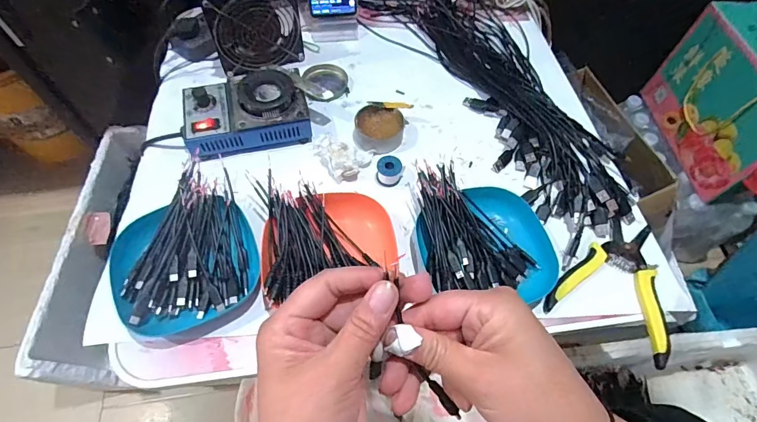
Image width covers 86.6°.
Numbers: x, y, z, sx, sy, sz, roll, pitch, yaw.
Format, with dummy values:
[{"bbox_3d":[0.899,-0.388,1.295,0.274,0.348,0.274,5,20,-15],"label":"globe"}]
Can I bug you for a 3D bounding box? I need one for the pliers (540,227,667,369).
[{"bbox_3d":[0.262,0.070,0.434,0.118,0.014,0.149,29,63,14],"label":"pliers"}]

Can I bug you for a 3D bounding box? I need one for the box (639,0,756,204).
[{"bbox_3d":[0.735,-0.222,0.822,0.139,0.249,0.334,-2,60,-3],"label":"box"}]

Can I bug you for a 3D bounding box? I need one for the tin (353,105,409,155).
[{"bbox_3d":[0.001,-0.107,0.528,0.065,0.024,0.060,1,60,-2],"label":"tin"}]

